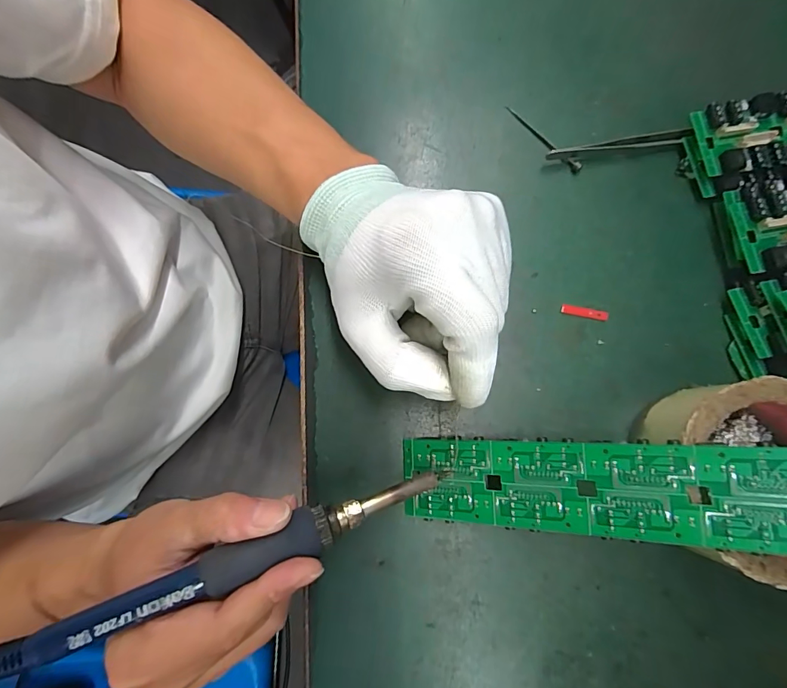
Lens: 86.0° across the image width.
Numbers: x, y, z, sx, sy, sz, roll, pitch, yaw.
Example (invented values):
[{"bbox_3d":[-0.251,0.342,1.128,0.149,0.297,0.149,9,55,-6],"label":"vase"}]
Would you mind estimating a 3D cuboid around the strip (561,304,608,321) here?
[{"bbox_3d":[0.114,-0.019,0.251,0.027,0.004,0.006,10,90,3],"label":"strip"}]

